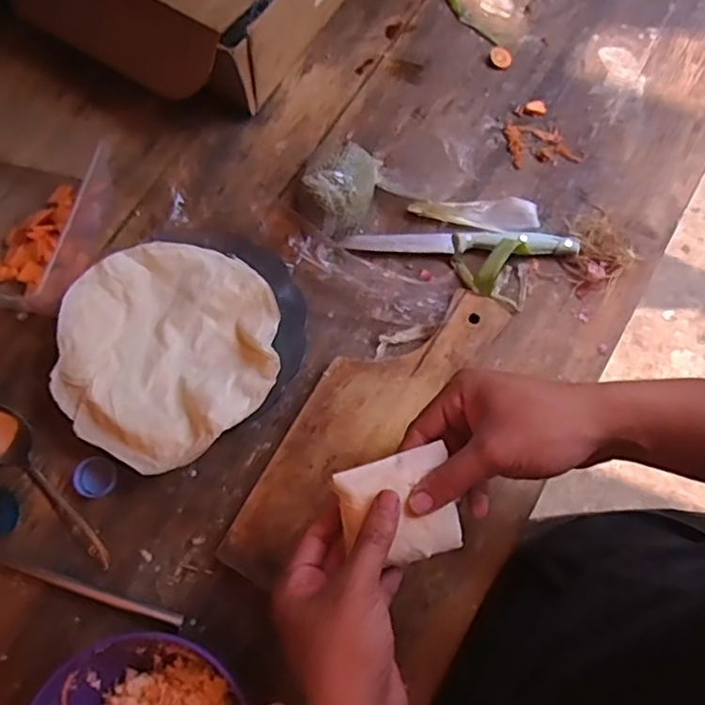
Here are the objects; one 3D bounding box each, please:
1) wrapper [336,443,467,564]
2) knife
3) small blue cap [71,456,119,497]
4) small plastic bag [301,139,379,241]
[{"bbox_3d":[0.030,0.102,0.411,0.074,0.022,0.066,-15,75,-5],"label":"wrapper"},{"bbox_3d":[0.099,-0.103,0.580,0.210,0.016,0.023,3,74,0],"label":"knife"},{"bbox_3d":[-0.210,0.101,0.520,0.037,0.010,0.031,-18,75,-5],"label":"small blue cap"},{"bbox_3d":[-0.011,-0.149,0.568,0.058,0.057,0.090,13,74,3],"label":"small plastic bag"}]

